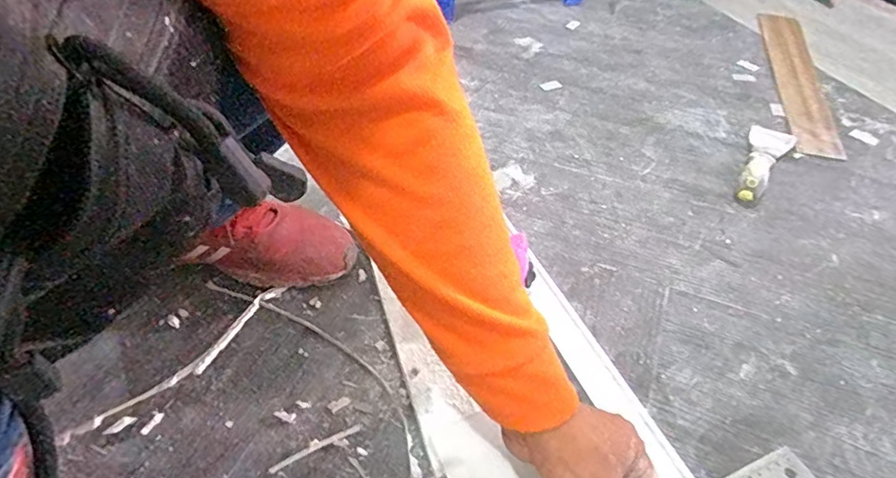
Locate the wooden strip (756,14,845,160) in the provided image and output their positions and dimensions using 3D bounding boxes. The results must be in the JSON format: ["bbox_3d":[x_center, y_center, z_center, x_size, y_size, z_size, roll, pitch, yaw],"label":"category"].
[{"bbox_3d":[0.573,-0.271,0.856,0.074,0.014,0.439,10,48,9],"label":"wooden strip"}]

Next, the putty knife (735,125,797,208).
[{"bbox_3d":[0.415,-0.106,0.692,0.054,0.026,0.189,29,53,24],"label":"putty knife"}]

